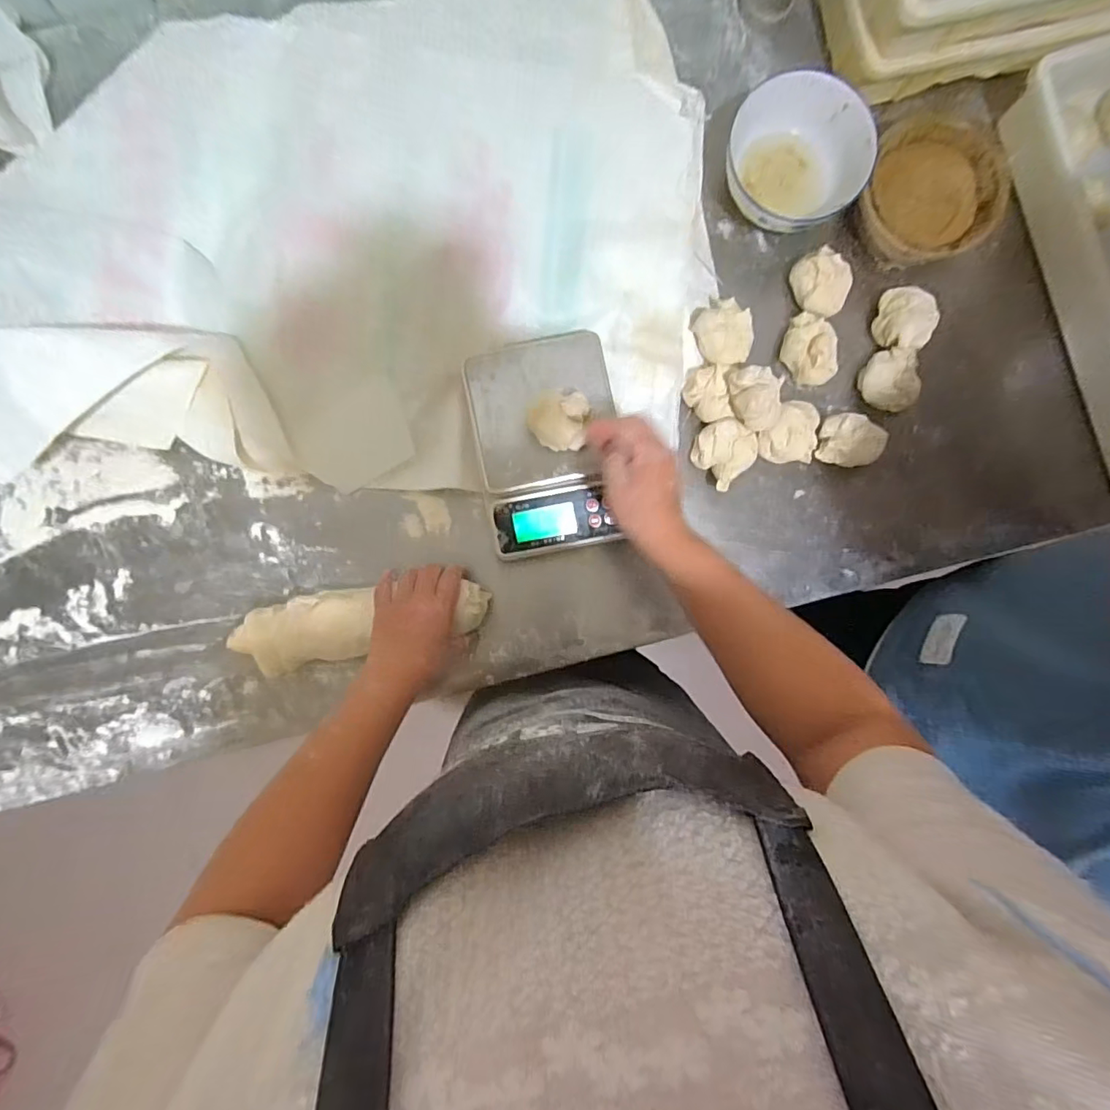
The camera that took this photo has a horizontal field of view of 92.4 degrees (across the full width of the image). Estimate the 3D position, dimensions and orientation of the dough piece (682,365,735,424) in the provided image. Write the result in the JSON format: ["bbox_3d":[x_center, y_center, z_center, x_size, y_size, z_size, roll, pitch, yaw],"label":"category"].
[{"bbox_3d":[0.164,-0.172,0.568,0.054,0.037,0.063,-4,89,-2],"label":"dough piece"}]

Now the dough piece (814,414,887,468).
[{"bbox_3d":[0.309,-0.121,0.566,0.071,0.037,0.056,-15,89,-2],"label":"dough piece"}]

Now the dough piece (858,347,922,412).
[{"bbox_3d":[0.354,-0.185,0.565,0.049,0.031,0.064,-10,89,-2],"label":"dough piece"}]

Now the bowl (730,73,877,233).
[{"bbox_3d":[0.244,-0.403,0.548,0.137,0.055,0.139,0,89,-2],"label":"bowl"}]

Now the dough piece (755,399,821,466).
[{"bbox_3d":[0.248,-0.130,0.566,0.061,0.033,0.064,0,89,-2],"label":"dough piece"}]

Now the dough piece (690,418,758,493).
[{"bbox_3d":[0.178,-0.111,0.564,0.063,0.028,0.061,0,89,-2],"label":"dough piece"}]

